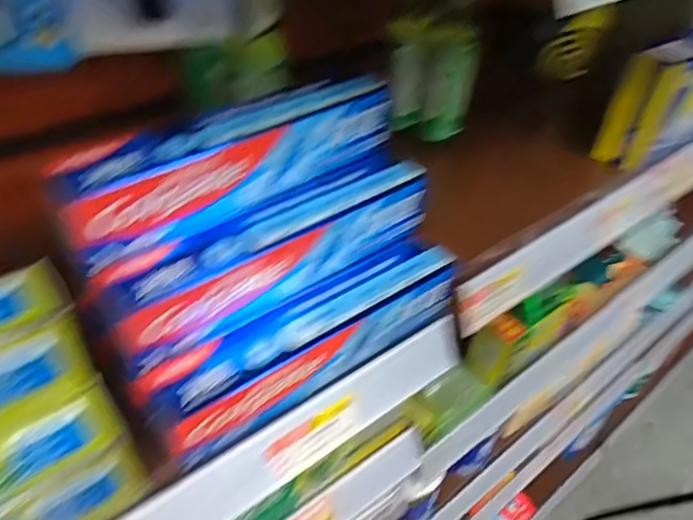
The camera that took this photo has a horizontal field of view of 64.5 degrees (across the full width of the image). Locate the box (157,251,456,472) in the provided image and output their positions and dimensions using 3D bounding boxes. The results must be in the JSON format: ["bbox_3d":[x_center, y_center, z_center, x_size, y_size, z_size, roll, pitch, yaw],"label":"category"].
[{"bbox_3d":[-0.014,0.047,0.339,0.203,0.046,0.032,-27,51,-29],"label":"box"}]

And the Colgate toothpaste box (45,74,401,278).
[{"bbox_3d":[-0.058,-0.060,0.320,0.209,0.051,0.038,-28,52,-30],"label":"Colgate toothpaste box"}]

